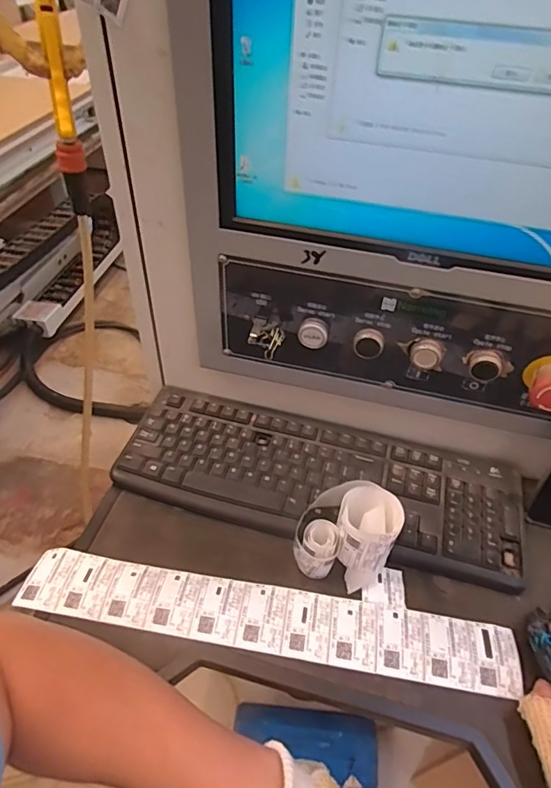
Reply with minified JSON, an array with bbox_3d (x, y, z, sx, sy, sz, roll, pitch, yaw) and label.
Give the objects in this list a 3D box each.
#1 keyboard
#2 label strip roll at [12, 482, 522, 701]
[{"bbox_3d":[0.049,0.092,0.554,0.435,0.020,0.147,13,46,9],"label":"keyboard"},{"bbox_3d":[-0.003,0.156,0.458,0.447,0.075,0.138,8,45,5],"label":"label strip roll"}]

